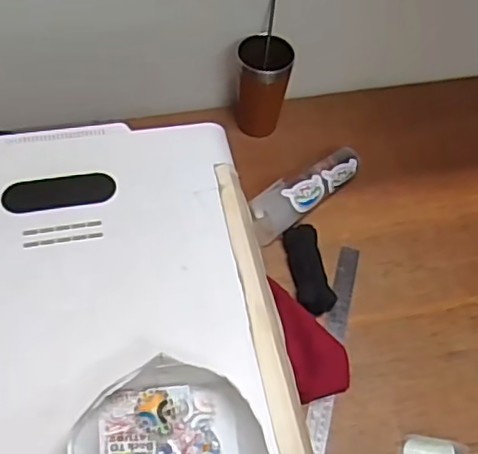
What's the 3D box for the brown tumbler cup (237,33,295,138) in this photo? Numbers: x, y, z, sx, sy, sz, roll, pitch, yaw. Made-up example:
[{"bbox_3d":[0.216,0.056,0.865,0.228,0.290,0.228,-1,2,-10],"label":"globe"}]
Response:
[{"bbox_3d":[0.036,-0.207,0.928,0.077,0.148,0.084,2,56,-3],"label":"brown tumbler cup"}]

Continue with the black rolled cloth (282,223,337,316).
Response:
[{"bbox_3d":[0.095,0.056,0.832,0.047,0.025,0.125,-7,57,-9],"label":"black rolled cloth"}]

